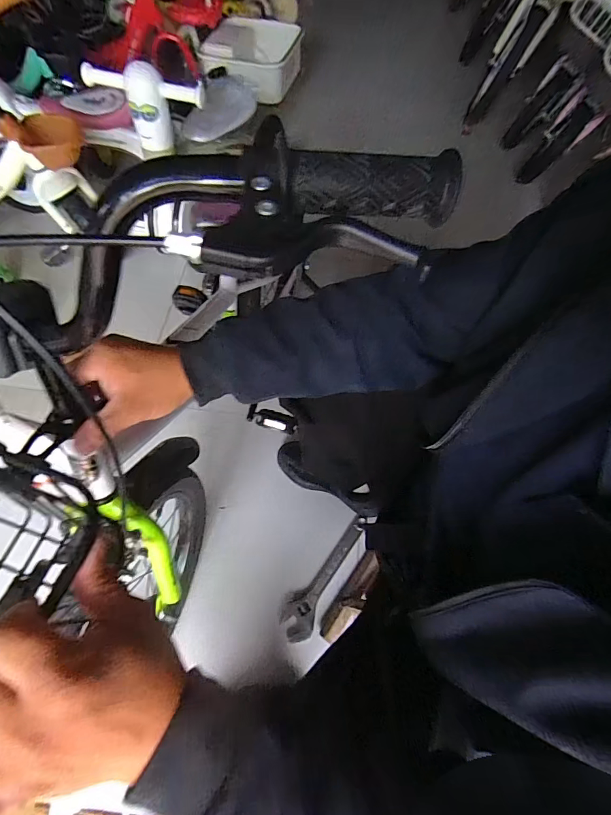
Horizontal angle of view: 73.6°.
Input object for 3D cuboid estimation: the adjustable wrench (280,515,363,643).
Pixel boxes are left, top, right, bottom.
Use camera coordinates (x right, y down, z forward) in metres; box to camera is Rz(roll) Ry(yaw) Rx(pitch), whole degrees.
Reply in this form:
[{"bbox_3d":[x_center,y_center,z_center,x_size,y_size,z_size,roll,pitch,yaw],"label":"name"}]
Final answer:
[{"bbox_3d":[0.037,0.359,0.887,0.072,0.017,0.282,30,65,14],"label":"adjustable wrench"}]

